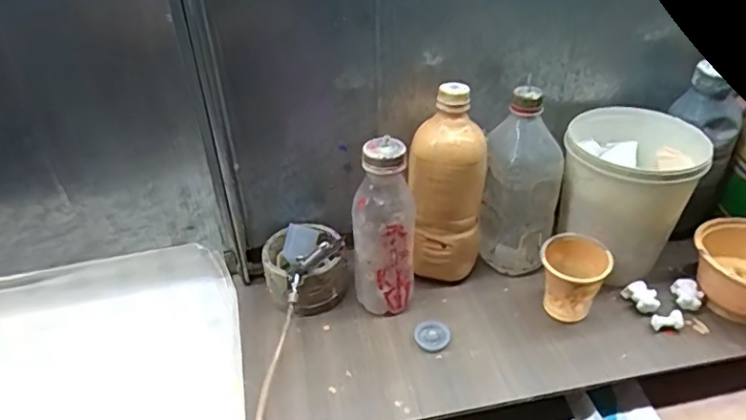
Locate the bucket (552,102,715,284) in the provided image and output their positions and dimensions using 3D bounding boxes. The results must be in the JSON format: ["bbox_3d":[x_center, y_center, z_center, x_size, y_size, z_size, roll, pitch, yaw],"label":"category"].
[{"bbox_3d":[0.271,-0.018,0.596,0.124,0.139,0.136,-2,37,1],"label":"bucket"}]

